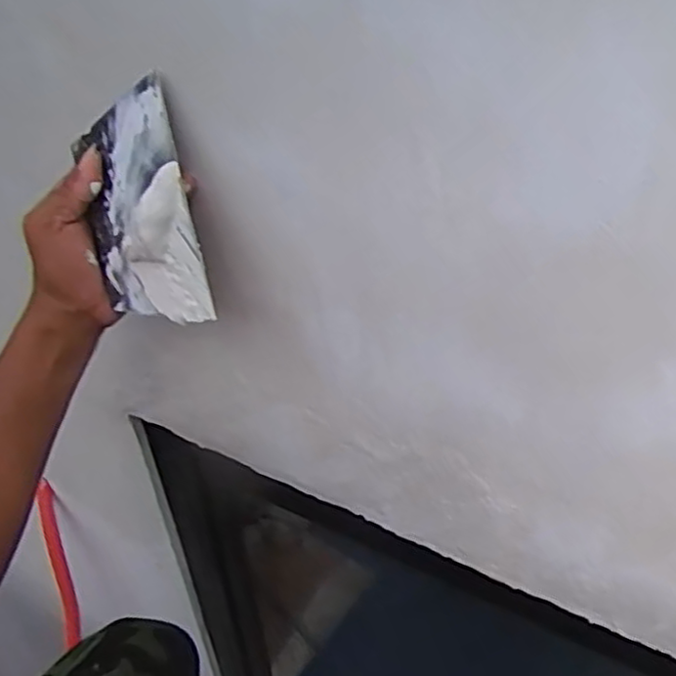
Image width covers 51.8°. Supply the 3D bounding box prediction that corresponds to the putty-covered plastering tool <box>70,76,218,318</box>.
[{"bbox_3d":[-0.129,-0.077,0.435,0.090,0.139,0.017,-1,16,36],"label":"putty-covered plastering tool"}]

